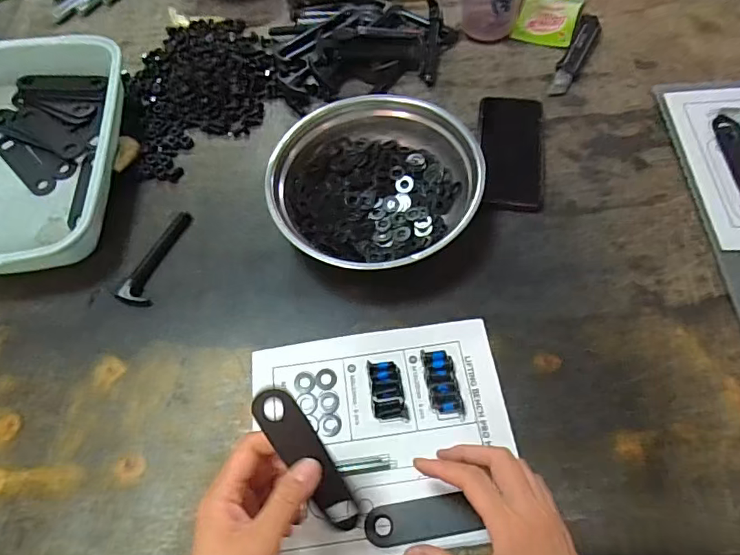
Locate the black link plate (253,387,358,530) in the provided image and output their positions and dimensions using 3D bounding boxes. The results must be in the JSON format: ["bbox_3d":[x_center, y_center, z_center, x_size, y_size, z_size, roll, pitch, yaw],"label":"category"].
[{"bbox_3d":[-0.040,0.121,0.336,0.027,0.008,0.112,-33,97,0],"label":"black link plate"}]

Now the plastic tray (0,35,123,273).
[{"bbox_3d":[-0.405,-0.142,0.583,0.230,0.082,0.329,-6,61,0],"label":"plastic tray"}]

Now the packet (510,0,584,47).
[{"bbox_3d":[0.252,-0.367,0.708,0.079,0.017,0.106,20,64,14],"label":"packet"}]

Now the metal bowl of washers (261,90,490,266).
[{"bbox_3d":[0.003,-0.101,0.538,0.207,0.078,0.191,-2,61,3],"label":"metal bowl of washers"}]

